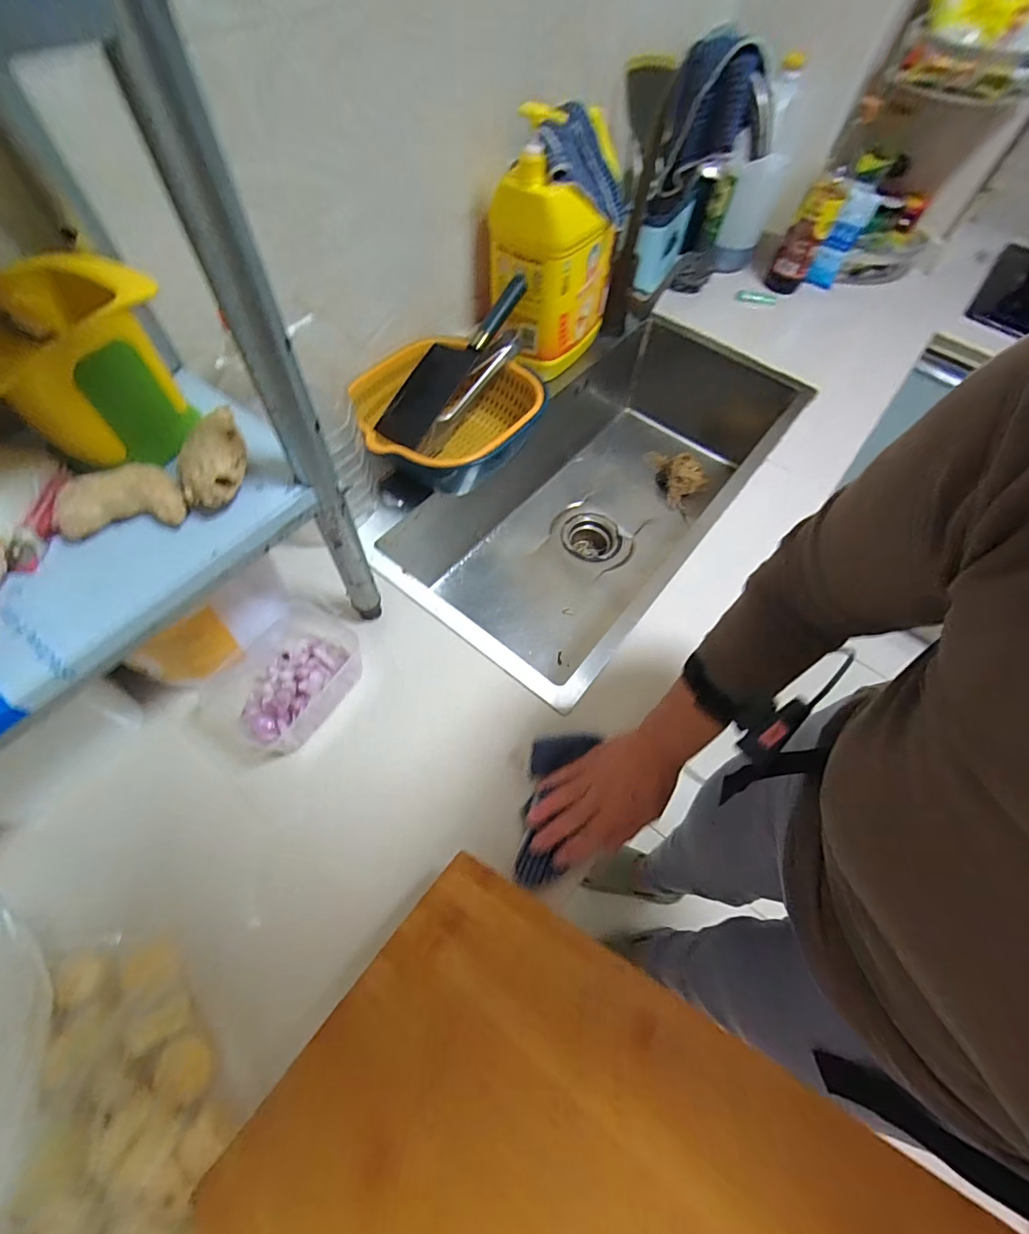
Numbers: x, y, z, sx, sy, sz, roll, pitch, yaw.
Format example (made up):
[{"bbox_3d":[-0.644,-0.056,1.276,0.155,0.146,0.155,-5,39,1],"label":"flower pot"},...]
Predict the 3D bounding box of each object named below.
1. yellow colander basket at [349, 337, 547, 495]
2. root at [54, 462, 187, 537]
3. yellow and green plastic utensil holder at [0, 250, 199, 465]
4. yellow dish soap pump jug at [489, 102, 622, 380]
[{"bbox_3d":[-0.094,-0.263,0.671,0.232,0.099,0.224,0,63,-1],"label":"yellow colander basket"},{"bbox_3d":[-0.281,-0.086,0.345,0.083,0.026,0.040,-11,64,-6],"label":"root"},{"bbox_3d":[-0.302,-0.178,0.343,0.094,0.121,0.128,2,63,0],"label":"yellow and green plastic utensil holder"},{"bbox_3d":[0.068,-0.508,0.691,0.198,0.273,0.101,-25,66,-13],"label":"yellow dish soap pump jug"}]

